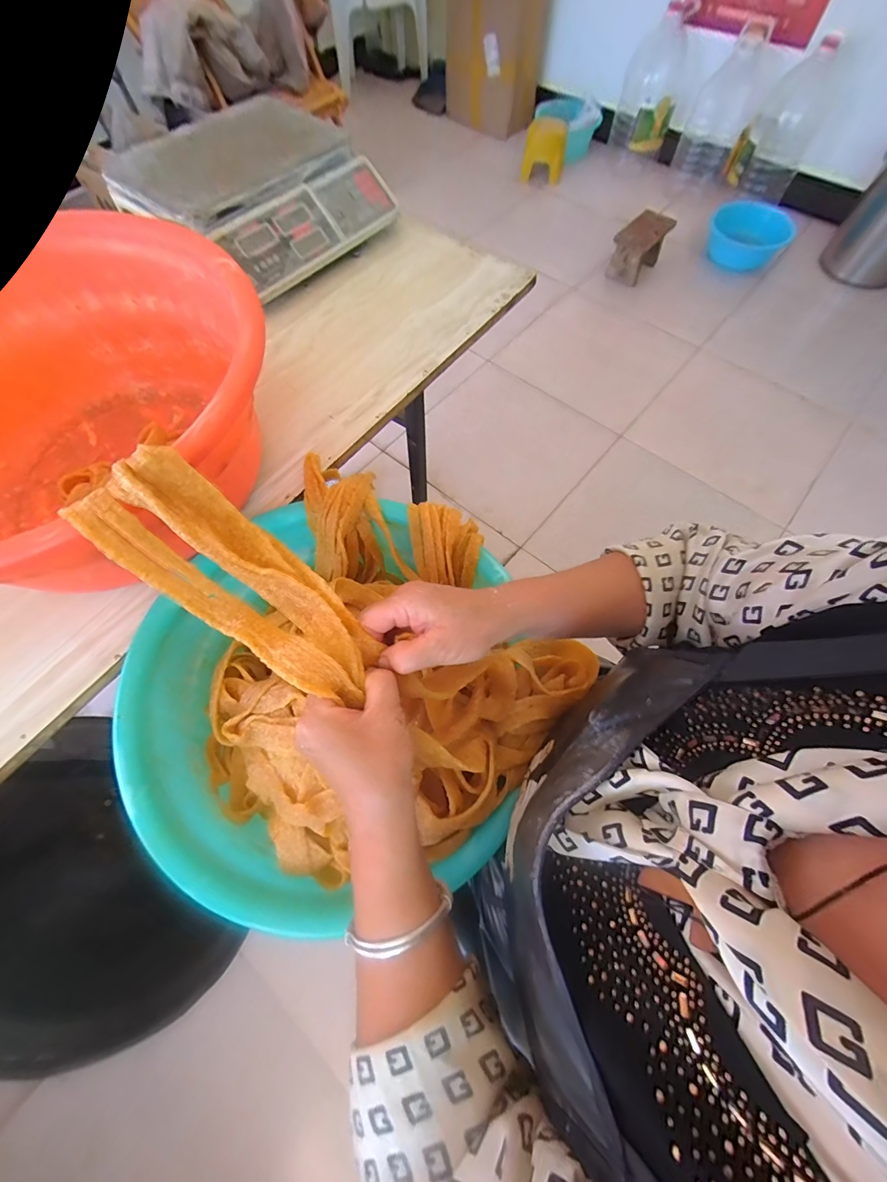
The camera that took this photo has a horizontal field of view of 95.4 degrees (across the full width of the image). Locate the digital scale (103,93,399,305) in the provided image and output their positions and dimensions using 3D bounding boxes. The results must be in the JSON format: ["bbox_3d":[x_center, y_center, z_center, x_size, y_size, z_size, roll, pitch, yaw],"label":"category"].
[{"bbox_3d":[-0.292,-0.639,0.649,0.321,0.086,0.342,41,74,16],"label":"digital scale"}]

